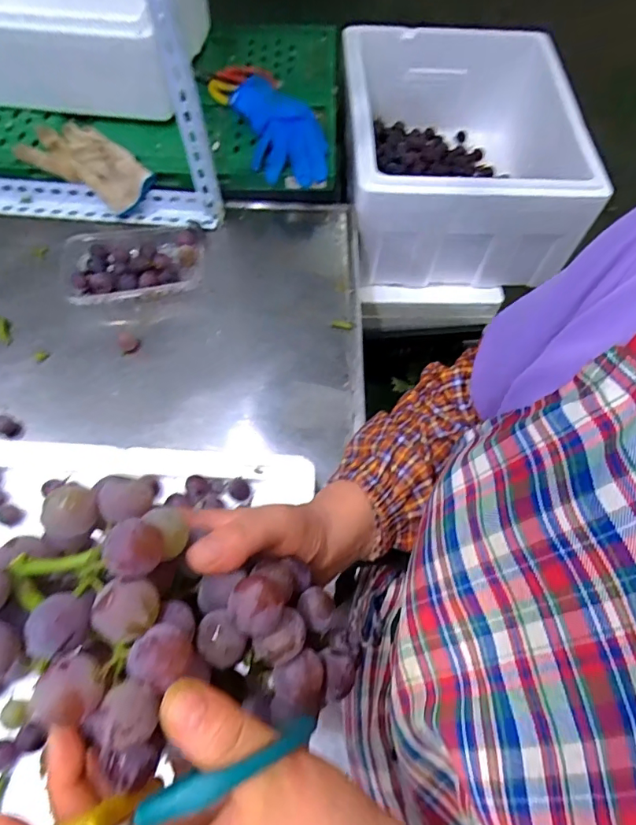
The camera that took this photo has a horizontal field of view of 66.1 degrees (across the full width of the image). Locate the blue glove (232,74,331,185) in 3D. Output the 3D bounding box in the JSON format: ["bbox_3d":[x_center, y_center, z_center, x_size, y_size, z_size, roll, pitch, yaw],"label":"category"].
[{"bbox_3d":[-0.054,-0.418,0.717,0.112,0.051,0.198,-17,65,-9],"label":"blue glove"}]

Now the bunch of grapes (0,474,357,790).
[{"bbox_3d":[-0.074,0.092,0.226,0.209,0.068,0.117,16,63,-15],"label":"bunch of grapes"}]

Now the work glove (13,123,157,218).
[{"bbox_3d":[-0.334,-0.356,0.707,0.197,0.046,0.092,31,67,12],"label":"work glove"}]

